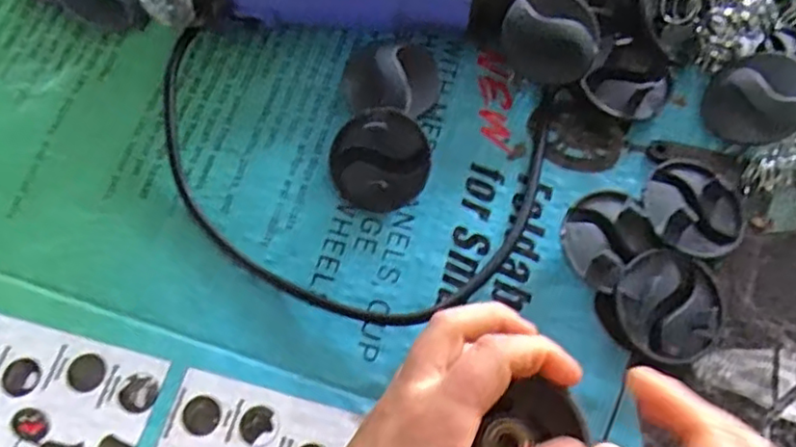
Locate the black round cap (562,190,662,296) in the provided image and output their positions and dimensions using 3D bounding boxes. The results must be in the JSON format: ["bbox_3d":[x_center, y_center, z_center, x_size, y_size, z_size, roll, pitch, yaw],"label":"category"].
[{"bbox_3d":[0.110,0.007,0.341,0.050,0.024,0.044,-39,74,-15],"label":"black round cap"}]

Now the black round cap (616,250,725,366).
[{"bbox_3d":[0.139,0.043,0.330,0.054,0.021,0.054,1,68,-1],"label":"black round cap"}]

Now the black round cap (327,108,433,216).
[{"bbox_3d":[-0.011,-0.035,0.353,0.055,0.008,0.055,-1,87,11],"label":"black round cap"}]

